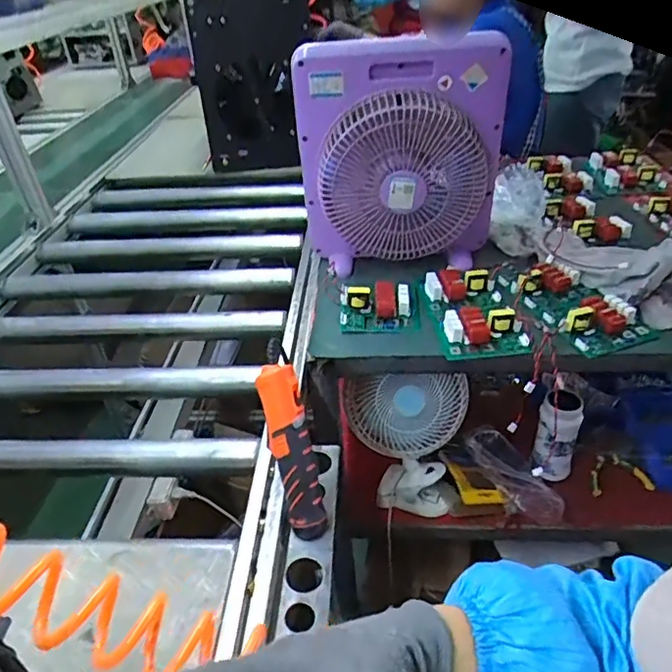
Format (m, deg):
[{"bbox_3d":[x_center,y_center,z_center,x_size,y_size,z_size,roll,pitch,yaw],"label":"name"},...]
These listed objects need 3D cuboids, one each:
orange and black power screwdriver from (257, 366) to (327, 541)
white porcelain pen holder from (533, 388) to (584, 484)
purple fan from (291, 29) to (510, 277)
[{"bbox_3d":[-0.052,0.127,0.628,0.044,0.201,0.054,-15,8,-14],"label":"orange and black power screwdriver"},{"bbox_3d":[0.424,0.187,1.059,0.073,0.193,0.065,12,39,20],"label":"white porcelain pen holder"},{"bbox_3d":[0.100,-0.277,0.870,0.309,0.329,0.134,4,37,11],"label":"purple fan"}]

